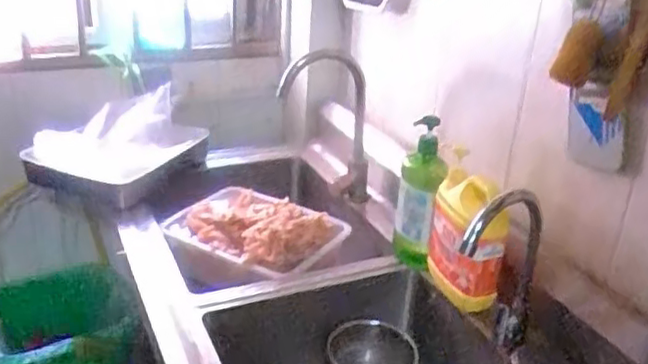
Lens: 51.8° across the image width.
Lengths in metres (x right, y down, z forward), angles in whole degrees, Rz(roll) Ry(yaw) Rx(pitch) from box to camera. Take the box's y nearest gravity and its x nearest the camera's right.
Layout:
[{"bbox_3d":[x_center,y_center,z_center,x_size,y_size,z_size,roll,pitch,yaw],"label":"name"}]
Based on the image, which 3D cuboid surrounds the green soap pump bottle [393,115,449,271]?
[{"bbox_3d":[0.170,0.025,1.187,0.074,0.262,0.103,6,26,6],"label":"green soap pump bottle"}]

